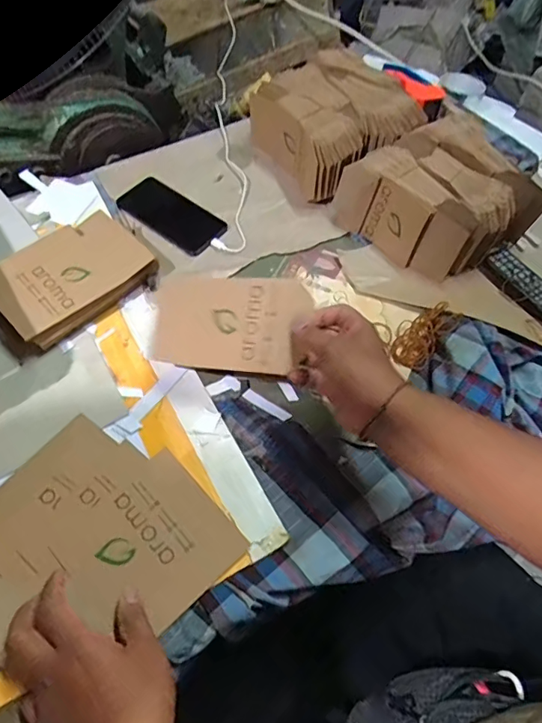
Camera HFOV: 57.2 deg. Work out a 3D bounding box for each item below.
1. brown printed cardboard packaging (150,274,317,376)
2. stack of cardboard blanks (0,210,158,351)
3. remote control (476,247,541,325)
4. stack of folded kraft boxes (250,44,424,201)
[{"bbox_3d":[-0.048,-0.041,0.530,0.177,0.009,0.097,7,87,22],"label":"brown printed cardboard packaging"},{"bbox_3d":[-0.258,-0.111,0.645,0.193,0.048,0.143,-39,65,-24],"label":"stack of cardboard blanks"},{"bbox_3d":[0.346,-0.099,0.664,0.056,0.017,0.140,-27,61,-18],"label":"remote control"},{"bbox_3d":[0.098,-0.371,0.783,0.198,0.109,0.219,-30,62,-20],"label":"stack of folded kraft boxes"}]

